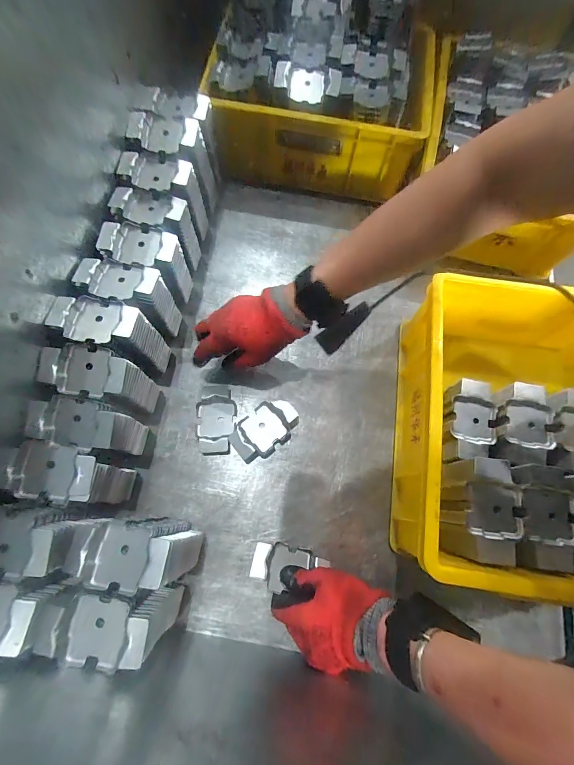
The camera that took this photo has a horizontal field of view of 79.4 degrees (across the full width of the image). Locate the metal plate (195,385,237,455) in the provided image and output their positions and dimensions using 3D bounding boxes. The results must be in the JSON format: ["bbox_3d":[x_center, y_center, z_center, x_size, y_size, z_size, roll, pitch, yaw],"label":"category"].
[{"bbox_3d":[-0.097,0.049,0.471,0.053,0.015,0.096,-1,72,-2],"label":"metal plate"}]

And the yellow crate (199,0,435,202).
[{"bbox_3d":[0.060,-0.462,0.571,0.338,0.167,0.242,7,72,0],"label":"yellow crate"}]

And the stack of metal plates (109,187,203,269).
[{"bbox_3d":[-0.174,-0.208,0.494,0.096,0.126,0.049,6,72,0],"label":"stack of metal plates"}]

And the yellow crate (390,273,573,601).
[{"bbox_3d":[0.279,0.058,0.425,0.268,0.129,0.338,8,72,1],"label":"yellow crate"}]

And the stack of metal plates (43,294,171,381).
[{"bbox_3d":[-0.204,-0.052,0.420,0.100,0.112,0.058,13,72,2],"label":"stack of metal plates"}]

